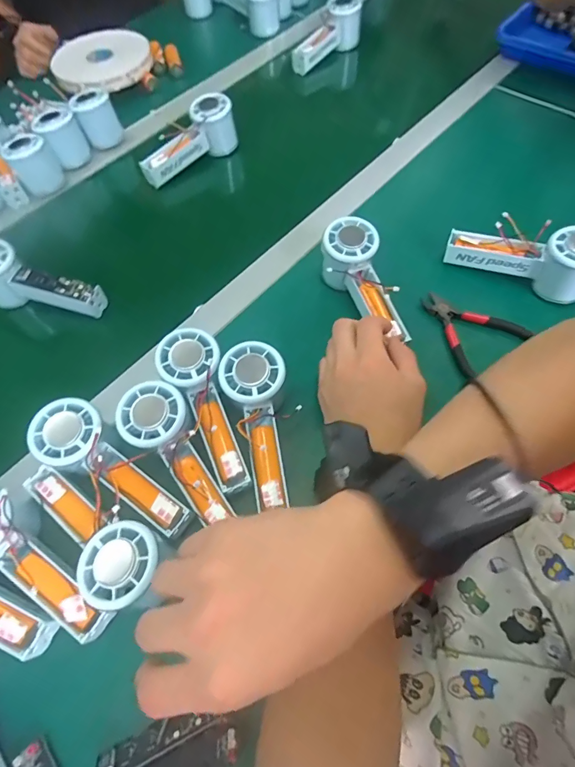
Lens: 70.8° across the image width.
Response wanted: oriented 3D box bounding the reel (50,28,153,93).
[{"bbox_3d":[-0.304,-0.531,0.671,0.157,0.029,0.147,-1,62,3],"label":"reel"}]

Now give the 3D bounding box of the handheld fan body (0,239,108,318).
[{"bbox_3d":[-0.286,-0.110,0.466,0.157,0.056,0.052,19,64,-1],"label":"handheld fan body"}]

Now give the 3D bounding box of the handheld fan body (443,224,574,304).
[{"bbox_3d":[0.253,-0.144,0.435,0.145,0.056,0.048,28,67,17],"label":"handheld fan body"}]

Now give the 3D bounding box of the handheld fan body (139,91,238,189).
[{"bbox_3d":[-0.137,-0.329,0.571,0.050,0.080,0.142,35,69,19],"label":"handheld fan body"}]

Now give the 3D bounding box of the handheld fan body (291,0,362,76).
[{"bbox_3d":[0.069,-0.587,0.692,0.047,0.059,0.152,38,83,20],"label":"handheld fan body"}]

